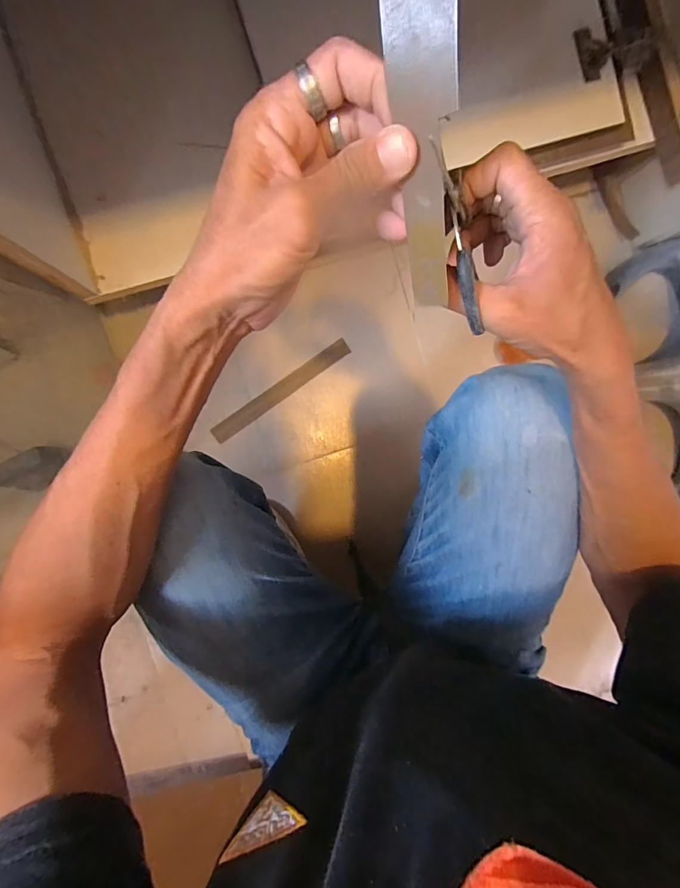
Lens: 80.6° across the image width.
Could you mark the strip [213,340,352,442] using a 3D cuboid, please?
[{"bbox_3d":[-0.095,-0.088,0.658,0.258,0.008,0.028,-36,98,-3],"label":"strip"}]

